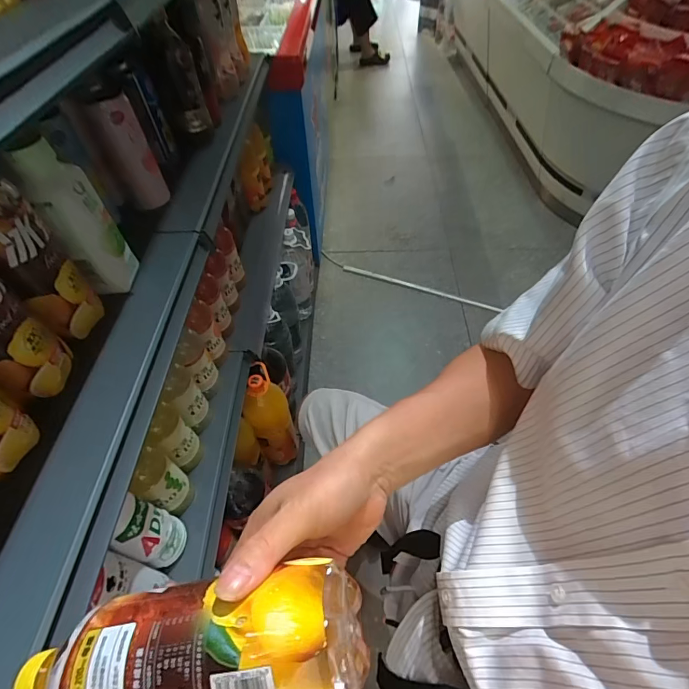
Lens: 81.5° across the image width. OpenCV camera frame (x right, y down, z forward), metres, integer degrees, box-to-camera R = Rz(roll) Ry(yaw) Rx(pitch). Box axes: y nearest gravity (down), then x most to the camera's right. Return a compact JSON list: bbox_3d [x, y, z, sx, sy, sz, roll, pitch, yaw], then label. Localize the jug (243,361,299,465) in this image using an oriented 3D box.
[{"bbox_3d":[-0.162,0.163,0.882,0.087,0.297,0.107,-16,54,-10],"label":"jug"}]

